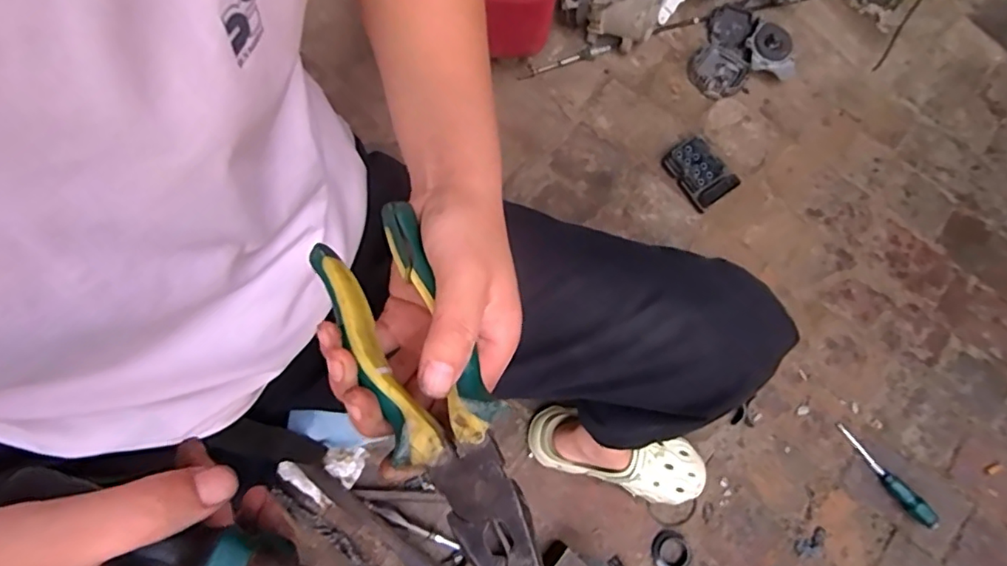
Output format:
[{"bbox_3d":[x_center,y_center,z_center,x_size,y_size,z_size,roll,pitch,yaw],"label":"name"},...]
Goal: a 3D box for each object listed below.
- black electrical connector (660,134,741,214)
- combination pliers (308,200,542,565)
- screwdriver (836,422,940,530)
[{"bbox_3d":[0.343,-0.195,0.996,0.086,0.046,0.123,-33,79,-12],"label":"black electrical connector"},{"bbox_3d":[-0.032,0.047,0.255,0.051,0.015,0.188,-29,66,-6],"label":"combination pliers"},{"bbox_3d":[0.607,0.309,0.905,0.030,0.023,0.200,-41,83,-14],"label":"screwdriver"}]

